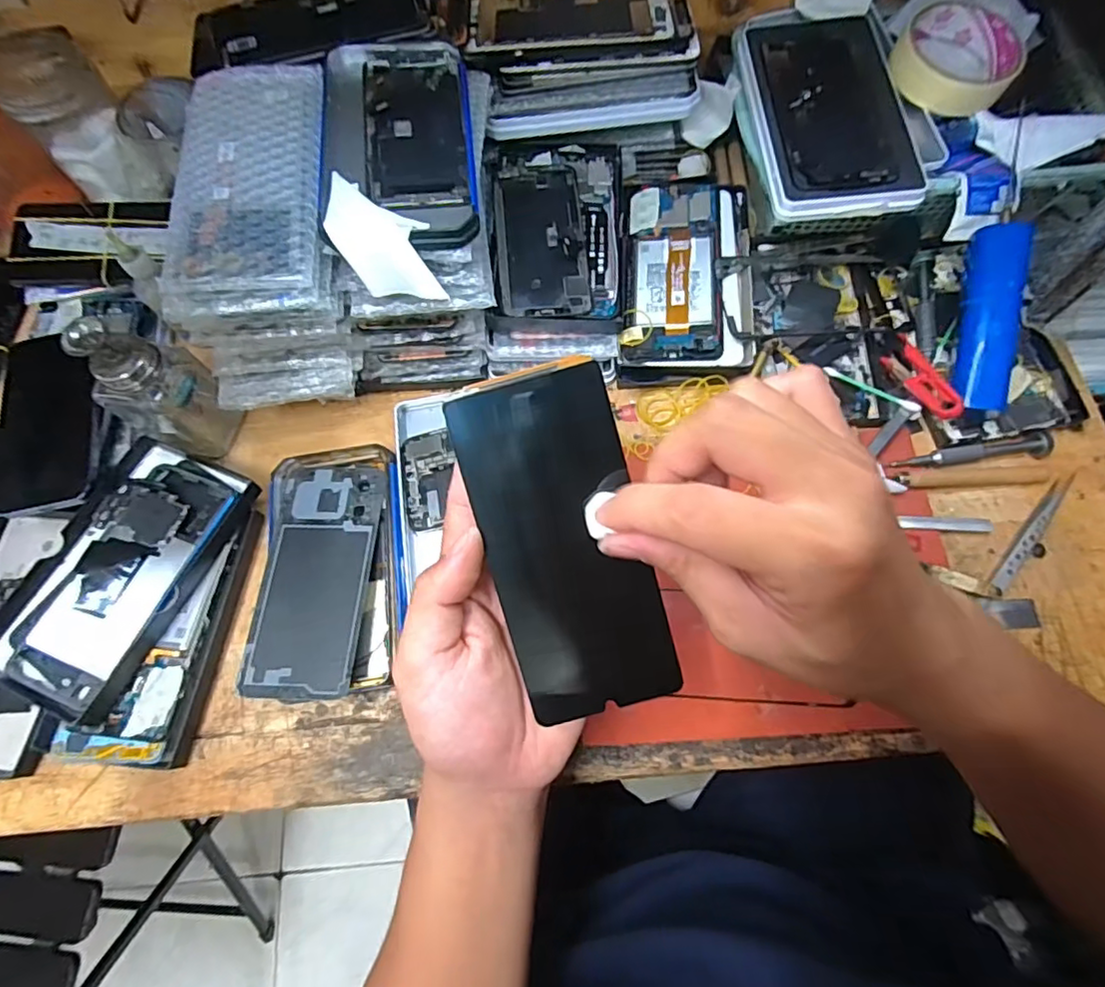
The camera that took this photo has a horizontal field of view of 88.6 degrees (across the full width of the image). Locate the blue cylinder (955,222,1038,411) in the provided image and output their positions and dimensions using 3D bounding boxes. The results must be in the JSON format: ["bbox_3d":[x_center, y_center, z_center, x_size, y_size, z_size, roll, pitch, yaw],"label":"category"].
[{"bbox_3d":[0.310,-0.126,0.401,0.030,0.027,0.131,6,90,3],"label":"blue cylinder"}]

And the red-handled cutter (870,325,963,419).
[{"bbox_3d":[0.267,-0.091,0.419,0.023,0.015,0.094,-11,52,-1],"label":"red-handled cutter"}]

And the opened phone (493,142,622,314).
[{"bbox_3d":[0.006,-0.210,0.443,0.100,0.011,0.161,0,74,-6],"label":"opened phone"}]

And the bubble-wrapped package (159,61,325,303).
[{"bbox_3d":[-0.187,-0.199,0.353,0.085,0.025,0.175,-6,70,1],"label":"bubble-wrapped package"}]

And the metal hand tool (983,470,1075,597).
[{"bbox_3d":[0.330,0.030,0.387,0.018,0.013,0.108,40,77,15],"label":"metal hand tool"}]

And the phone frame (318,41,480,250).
[{"bbox_3d":[-0.100,-0.231,0.368,0.094,0.010,0.179,-4,70,-7],"label":"phone frame"}]

